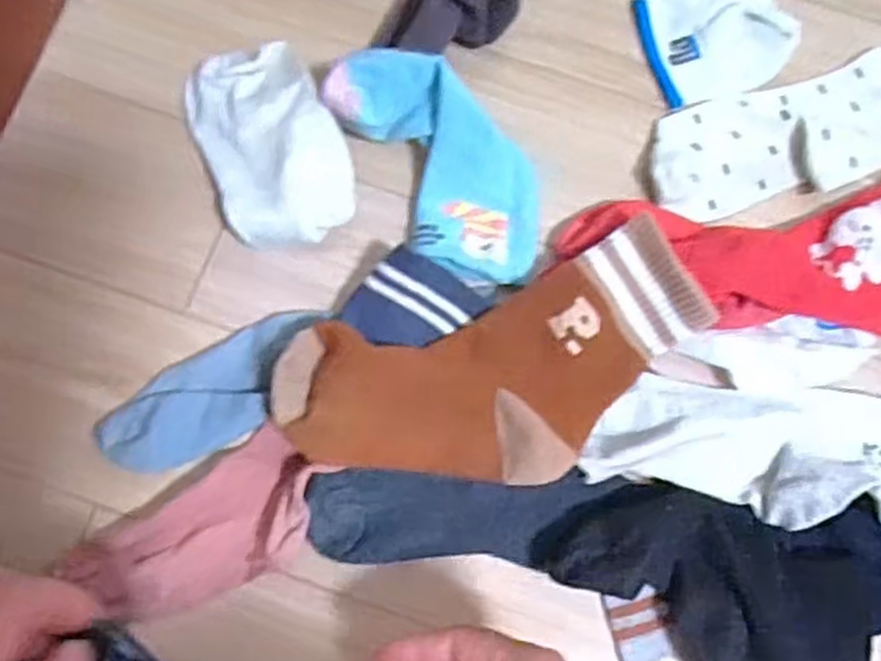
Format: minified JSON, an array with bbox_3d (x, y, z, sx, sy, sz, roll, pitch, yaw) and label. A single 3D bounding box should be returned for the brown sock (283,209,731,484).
[{"bbox_3d":[0.035,0.029,0.461,0.251,0.039,0.120,-19,76,-7],"label":"brown sock"}]

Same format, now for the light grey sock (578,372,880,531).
[{"bbox_3d":[0.198,0.069,0.458,0.218,0.030,0.080,6,74,0],"label":"light grey sock"}]

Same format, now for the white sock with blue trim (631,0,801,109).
[{"bbox_3d":[0.192,-0.209,0.550,0.102,0.016,0.091,-20,76,-8],"label":"white sock with blue trim"}]

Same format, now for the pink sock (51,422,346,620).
[{"bbox_3d":[-0.132,0.115,0.443,0.143,0.024,0.068,-34,78,-11],"label":"pink sock"}]

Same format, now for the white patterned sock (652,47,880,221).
[{"bbox_3d":[0.234,-0.131,0.528,0.200,0.016,0.084,-17,75,-7],"label":"white patterned sock"}]

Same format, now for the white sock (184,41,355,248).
[{"bbox_3d":[-0.110,-0.121,0.502,0.083,0.039,0.141,-23,76,-8],"label":"white sock"}]

